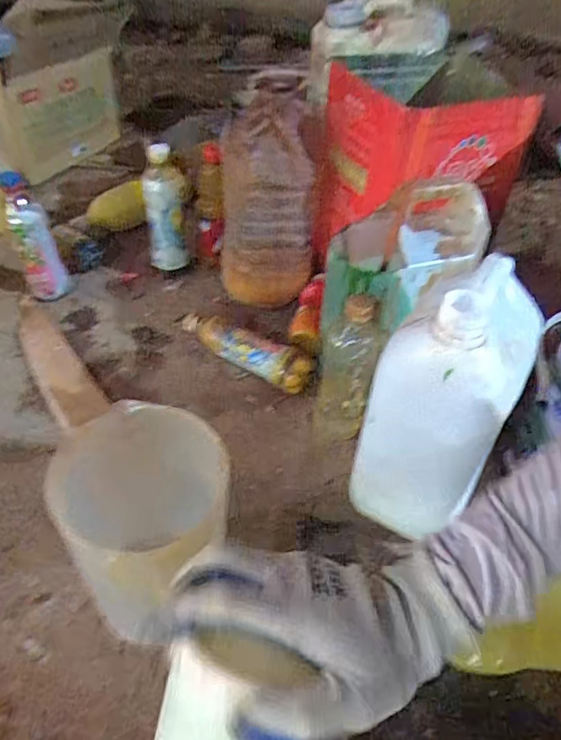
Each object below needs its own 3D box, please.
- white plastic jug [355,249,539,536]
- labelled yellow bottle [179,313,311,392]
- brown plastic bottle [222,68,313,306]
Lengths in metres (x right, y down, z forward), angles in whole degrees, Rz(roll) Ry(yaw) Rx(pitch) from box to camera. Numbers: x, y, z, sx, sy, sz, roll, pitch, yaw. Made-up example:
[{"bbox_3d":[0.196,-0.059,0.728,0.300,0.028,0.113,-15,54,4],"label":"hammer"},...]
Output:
[{"bbox_3d":[0.172,0.027,0.551,0.109,0.261,0.158,30,49,25],"label":"white plastic jug"},{"bbox_3d":[-0.055,-0.031,0.799,0.220,0.061,0.058,26,47,21],"label":"labelled yellow bottle"},{"bbox_3d":[-0.017,-0.265,0.848,0.143,0.336,0.131,-2,43,-8],"label":"brown plastic bottle"}]

